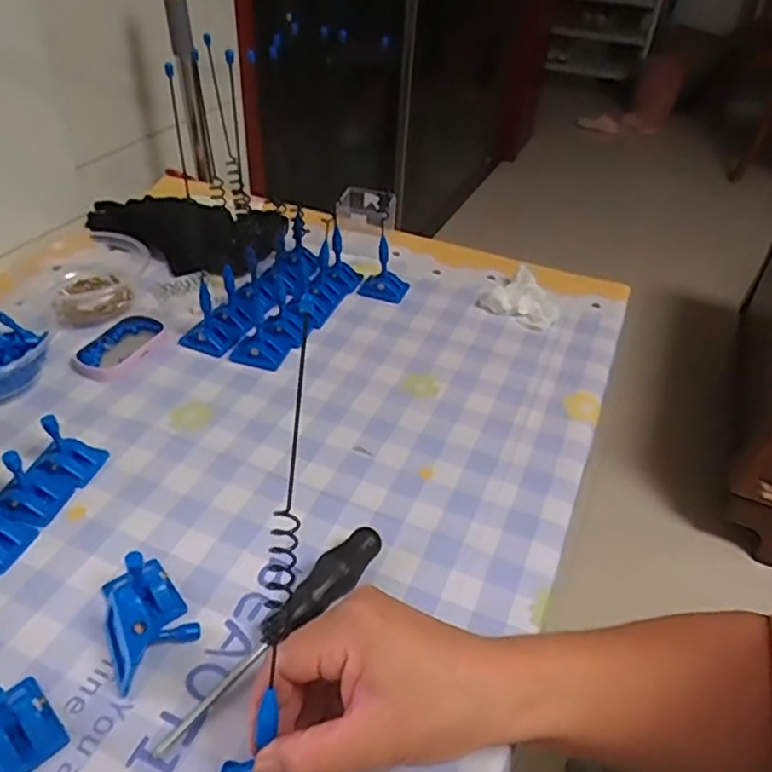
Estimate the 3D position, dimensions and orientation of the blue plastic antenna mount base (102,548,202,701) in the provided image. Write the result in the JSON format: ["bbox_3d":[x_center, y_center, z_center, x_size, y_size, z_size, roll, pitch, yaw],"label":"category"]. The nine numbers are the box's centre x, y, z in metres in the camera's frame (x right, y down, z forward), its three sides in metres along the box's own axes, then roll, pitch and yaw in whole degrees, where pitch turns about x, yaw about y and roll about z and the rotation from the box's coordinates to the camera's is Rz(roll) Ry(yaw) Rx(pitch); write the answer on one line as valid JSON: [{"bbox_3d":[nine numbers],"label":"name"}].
[{"bbox_3d":[-0.134,0.124,0.360,0.047,0.035,0.070,-16,51,-33],"label":"blue plastic antenna mount base"}]

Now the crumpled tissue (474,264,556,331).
[{"bbox_3d":[0.133,-0.091,0.635,0.075,0.028,0.064,20,42,18],"label":"crumpled tissue"}]

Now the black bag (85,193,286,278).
[{"bbox_3d":[-0.217,-0.170,0.696,0.242,0.029,0.114,22,43,20],"label":"black bag"}]

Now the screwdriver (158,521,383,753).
[{"bbox_3d":[-0.059,0.131,0.357,0.022,0.027,0.154,34,48,30],"label":"screwdriver"}]

